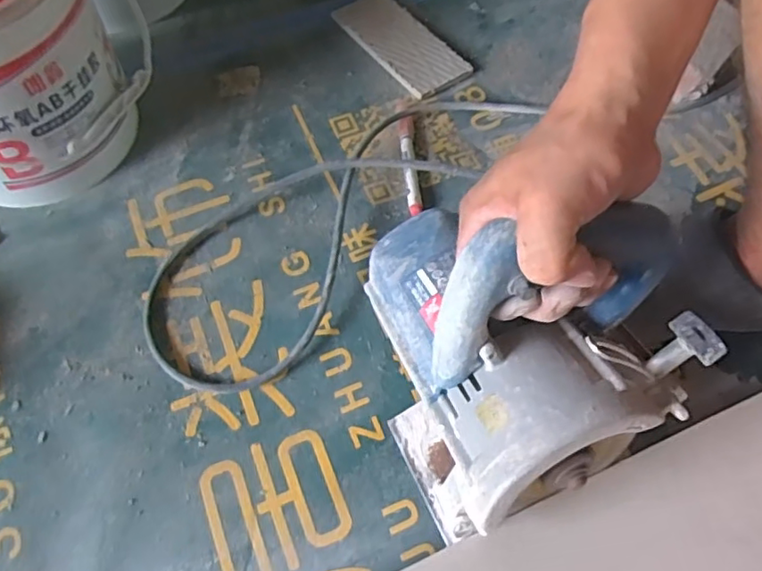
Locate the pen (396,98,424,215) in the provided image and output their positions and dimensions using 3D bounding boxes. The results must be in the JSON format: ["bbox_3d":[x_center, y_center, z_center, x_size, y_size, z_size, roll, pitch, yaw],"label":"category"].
[{"bbox_3d":[0.026,-0.128,0.564,0.015,0.016,0.143,-3,63,-2],"label":"pen"}]

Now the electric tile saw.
[{"bbox_3d":[0.077,0.017,0.364,0.162,0.177,0.189,-21,63,-10],"label":"electric tile saw"}]

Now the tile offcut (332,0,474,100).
[{"bbox_3d":[0.022,-0.264,0.641,0.074,0.008,0.161,-35,68,-17],"label":"tile offcut"}]

